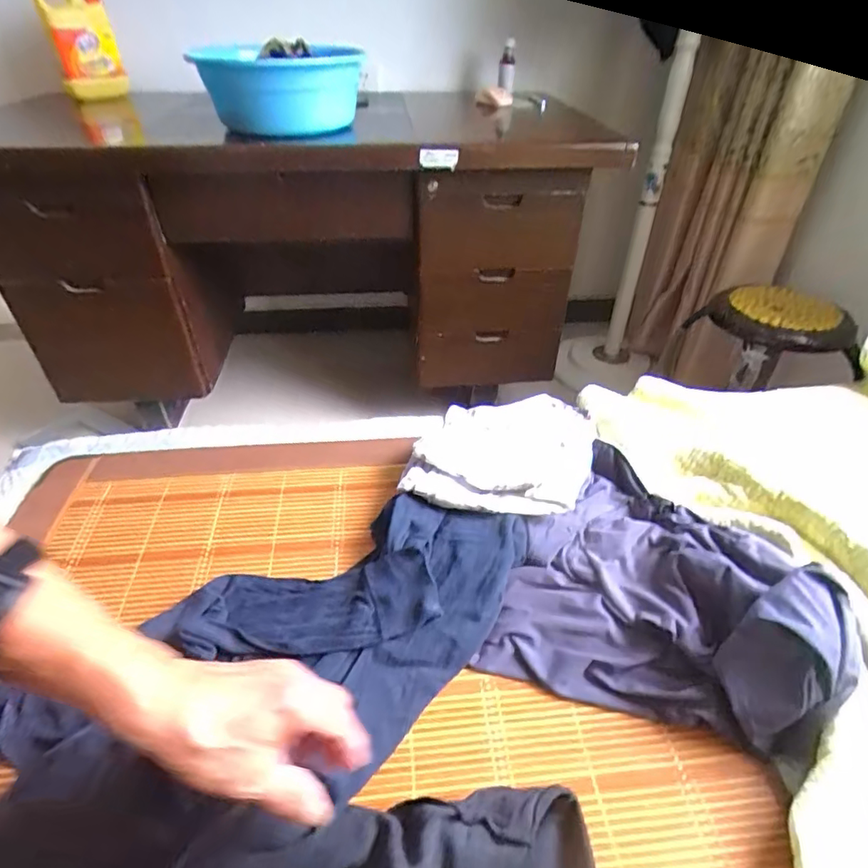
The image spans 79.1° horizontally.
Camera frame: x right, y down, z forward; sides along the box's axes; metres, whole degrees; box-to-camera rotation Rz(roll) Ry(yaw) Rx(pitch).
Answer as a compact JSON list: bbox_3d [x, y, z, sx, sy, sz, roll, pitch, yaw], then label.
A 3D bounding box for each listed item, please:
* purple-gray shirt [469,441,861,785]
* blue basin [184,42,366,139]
[{"bbox_3d":[0.231,0.121,0.533,0.274,0.098,0.302,15,42,16],"label":"purple-gray shirt"},{"bbox_3d":[-0.305,-0.699,1.065,0.308,0.142,0.308,0,40,0],"label":"blue basin"}]

